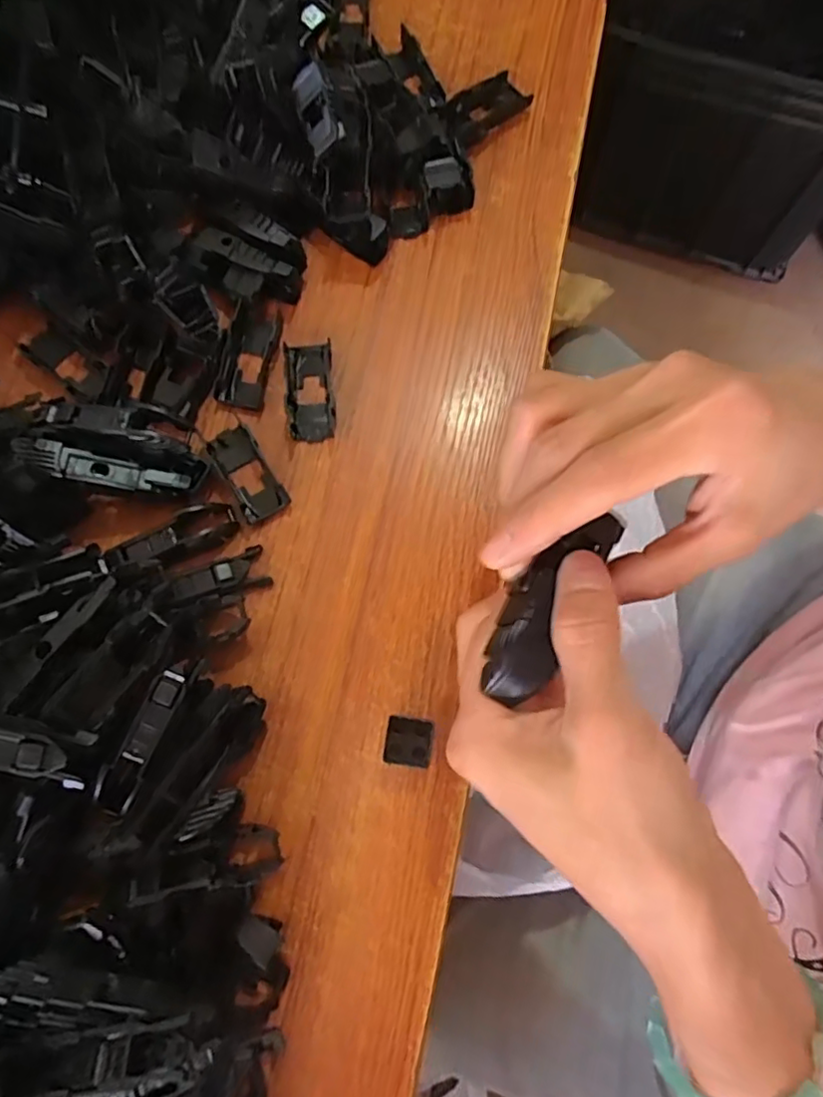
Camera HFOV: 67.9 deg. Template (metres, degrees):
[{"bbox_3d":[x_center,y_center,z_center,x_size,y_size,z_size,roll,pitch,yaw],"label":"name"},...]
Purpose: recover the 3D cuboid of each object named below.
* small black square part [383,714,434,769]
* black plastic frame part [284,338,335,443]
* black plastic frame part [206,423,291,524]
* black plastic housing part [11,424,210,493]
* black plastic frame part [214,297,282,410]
[{"bbox_3d":[-0.001,0.083,0.265,0.020,0.012,0.019,8,75,3],"label":"small black square part"},{"bbox_3d":[-0.051,-0.081,0.308,0.023,0.012,0.052,-7,75,-1],"label":"black plastic frame part"},{"bbox_3d":[-0.081,-0.038,0.297,0.022,0.010,0.050,-30,77,-7],"label":"black plastic frame part"},{"bbox_3d":[-0.133,-0.041,0.275,0.075,0.019,0.026,7,74,-16],"label":"black plastic housing part"},{"bbox_3d":[-0.082,-0.102,0.312,0.026,0.013,0.060,8,75,3],"label":"black plastic frame part"}]

